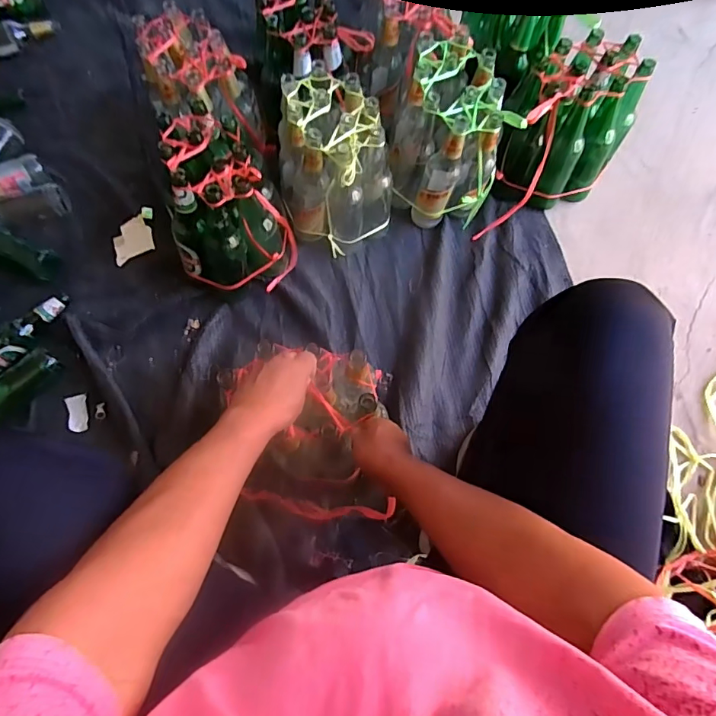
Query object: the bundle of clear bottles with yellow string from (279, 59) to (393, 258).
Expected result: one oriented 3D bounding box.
[{"bbox_3d":[-0.056,-0.370,0.905,0.191,0.244,0.247,-20,72,-5],"label":"bundle of clear bottles with yellow string"}]

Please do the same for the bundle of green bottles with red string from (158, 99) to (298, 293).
[{"bbox_3d":[-0.250,-0.288,0.879,0.211,0.245,0.257,-16,72,-4],"label":"bundle of green bottles with red string"}]

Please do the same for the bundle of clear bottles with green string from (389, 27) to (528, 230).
[{"bbox_3d":[0.173,-0.433,0.924,0.197,0.247,0.237,0,72,1],"label":"bundle of clear bottles with green string"}]

